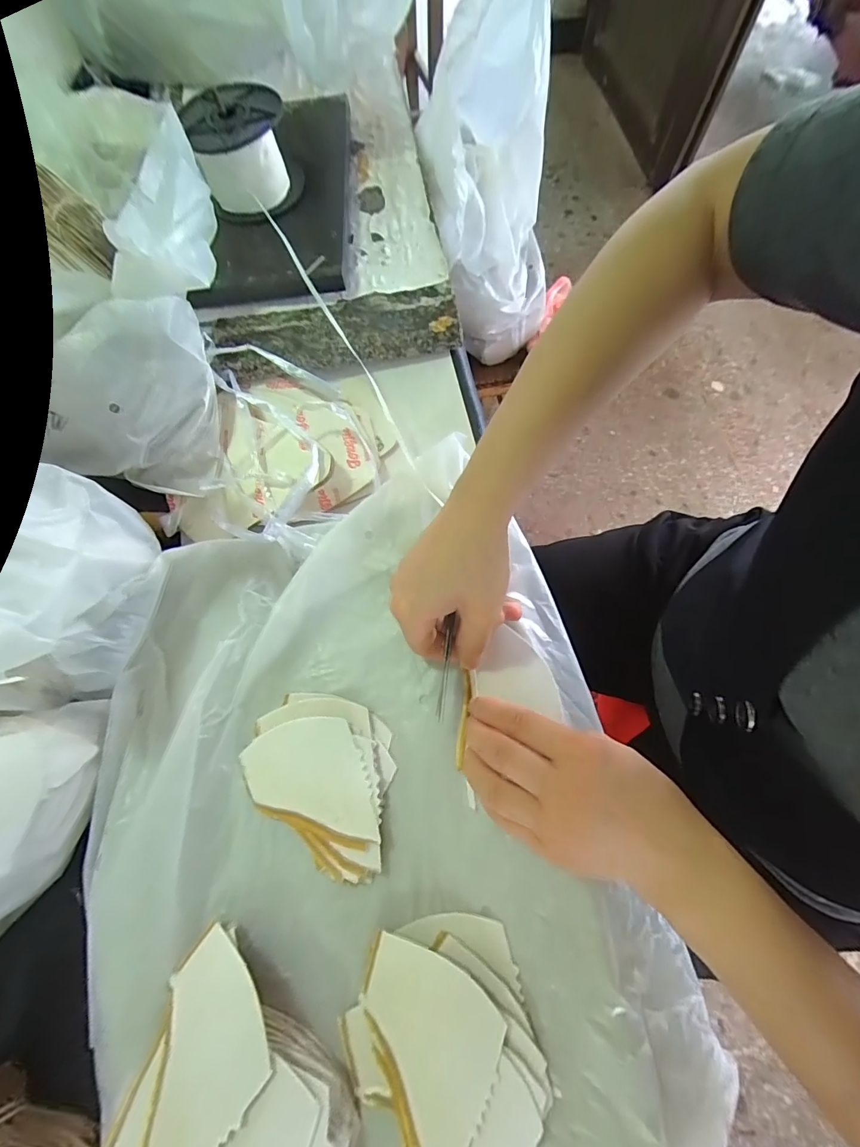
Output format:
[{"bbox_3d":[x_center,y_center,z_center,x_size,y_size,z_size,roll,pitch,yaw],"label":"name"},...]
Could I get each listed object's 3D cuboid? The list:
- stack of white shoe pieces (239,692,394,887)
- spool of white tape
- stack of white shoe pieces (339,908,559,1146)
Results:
[{"bbox_3d":[-0.073,0.131,0.284,0.094,0.013,0.100,8,71,3],"label":"stack of white shoe pieces"},{"bbox_3d":[-0.171,-0.389,0.414,0.087,0.060,0.096,-22,73,-5],"label":"spool of white tape"},{"bbox_3d":[0.010,0.263,0.233,0.098,0.021,0.136,-18,71,-5],"label":"stack of white shoe pieces"}]

